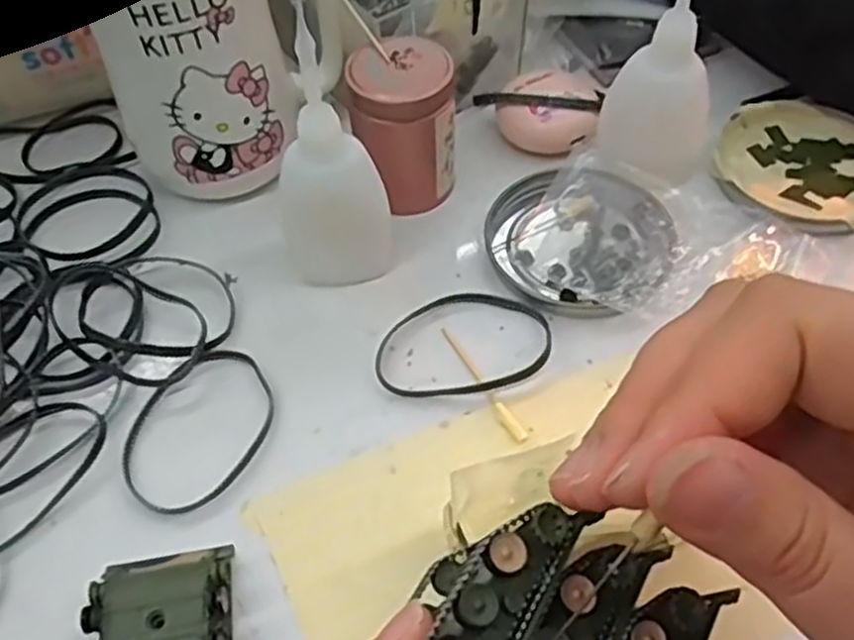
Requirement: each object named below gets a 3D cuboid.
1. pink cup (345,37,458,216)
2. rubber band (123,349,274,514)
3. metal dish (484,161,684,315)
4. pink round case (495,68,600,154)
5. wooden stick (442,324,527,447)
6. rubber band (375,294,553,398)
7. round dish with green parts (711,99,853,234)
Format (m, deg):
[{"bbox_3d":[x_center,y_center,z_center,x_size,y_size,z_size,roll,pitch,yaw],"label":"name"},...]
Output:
[{"bbox_3d":[-0.010,-0.083,0.346,0.043,0.064,0.041,-1,55,1],"label":"pink cup"},{"bbox_3d":[-0.085,0.039,0.296,0.048,0.006,0.066,29,60,20],"label":"rubber band"},{"bbox_3d":[0.066,-0.037,0.340,0.074,0.009,0.081,-1,55,1],"label":"metal dish"},{"bbox_3d":[0.060,-0.100,0.377,0.048,0.018,0.045,-1,55,1],"label":"pink round case"},{"bbox_3d":[0.022,0.023,0.305,0.006,0.004,0.060,-23,57,-14],"label":"wooden stick"},{"bbox_3d":[0.014,0.008,0.316,0.070,0.004,0.048,-7,55,-3],"label":"rubber band"},{"bbox_3d":[0.169,-0.070,0.363,0.071,0.012,0.080,6,55,6],"label":"round dish with green parts"}]

